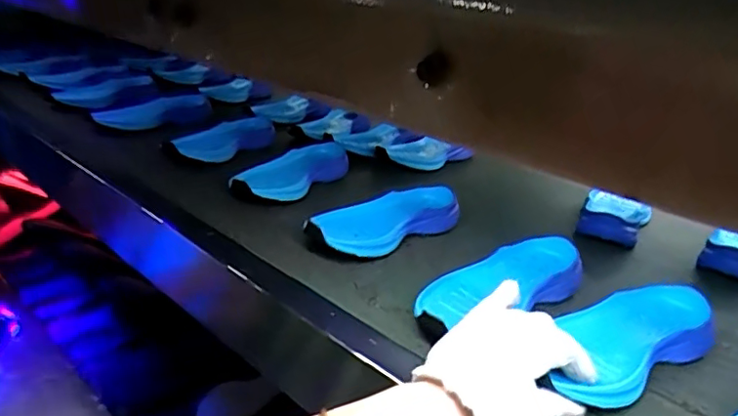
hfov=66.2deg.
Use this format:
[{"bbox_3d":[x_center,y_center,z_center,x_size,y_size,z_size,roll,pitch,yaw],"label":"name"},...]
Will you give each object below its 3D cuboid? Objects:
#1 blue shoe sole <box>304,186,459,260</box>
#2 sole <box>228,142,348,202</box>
[{"bbox_3d":[0.019,0.014,0.715,0.092,0.034,0.240,23,27,36],"label":"blue shoe sole"},{"bbox_3d":[-0.111,-0.055,0.846,0.088,0.030,0.245,17,21,20],"label":"sole"}]

